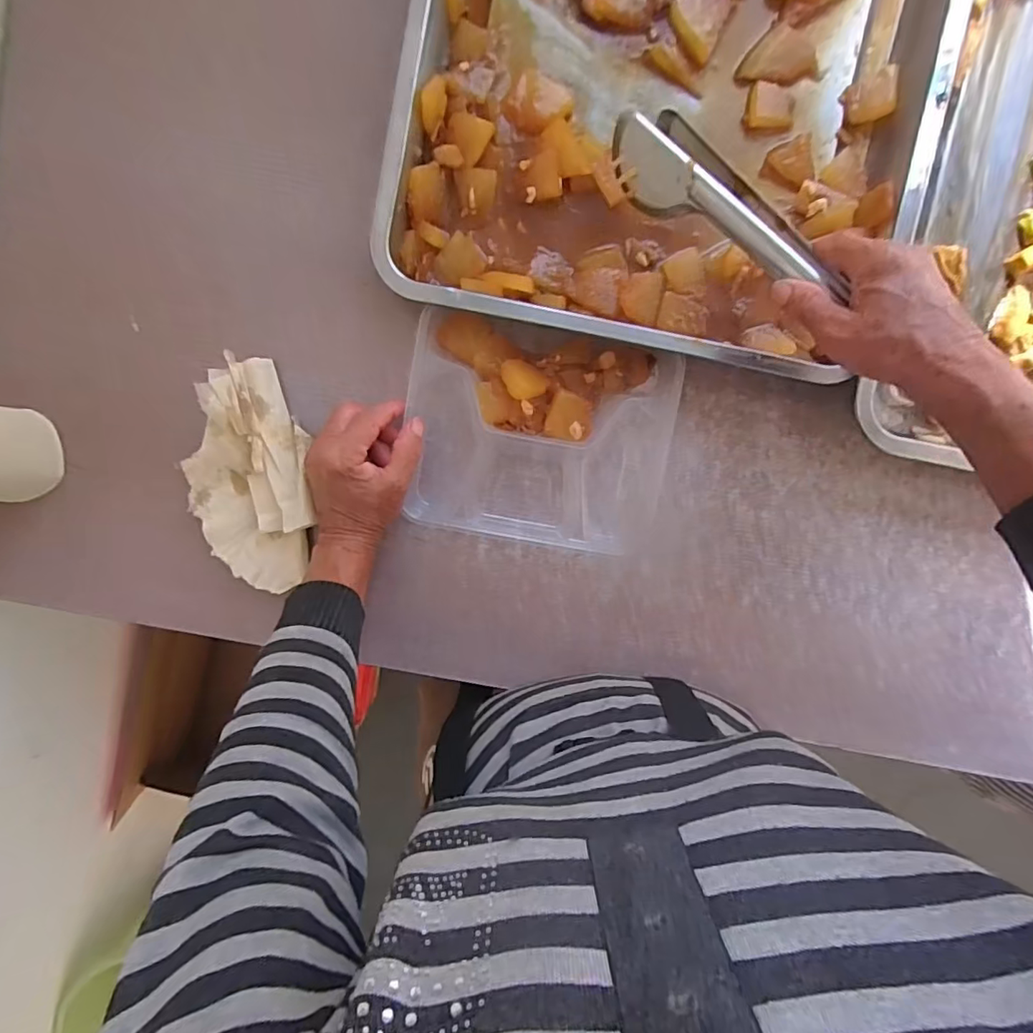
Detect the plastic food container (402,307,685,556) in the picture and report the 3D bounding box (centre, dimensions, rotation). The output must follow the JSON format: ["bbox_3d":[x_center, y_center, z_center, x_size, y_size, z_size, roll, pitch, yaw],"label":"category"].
[{"bbox_3d":[0.017,-0.065,0.442,0.209,0.036,0.170,11,96,-1],"label":"plastic food container"}]

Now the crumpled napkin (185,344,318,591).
[{"bbox_3d":[-0.219,-0.032,0.442,0.104,0.036,0.189,-6,96,0],"label":"crumpled napkin"}]

